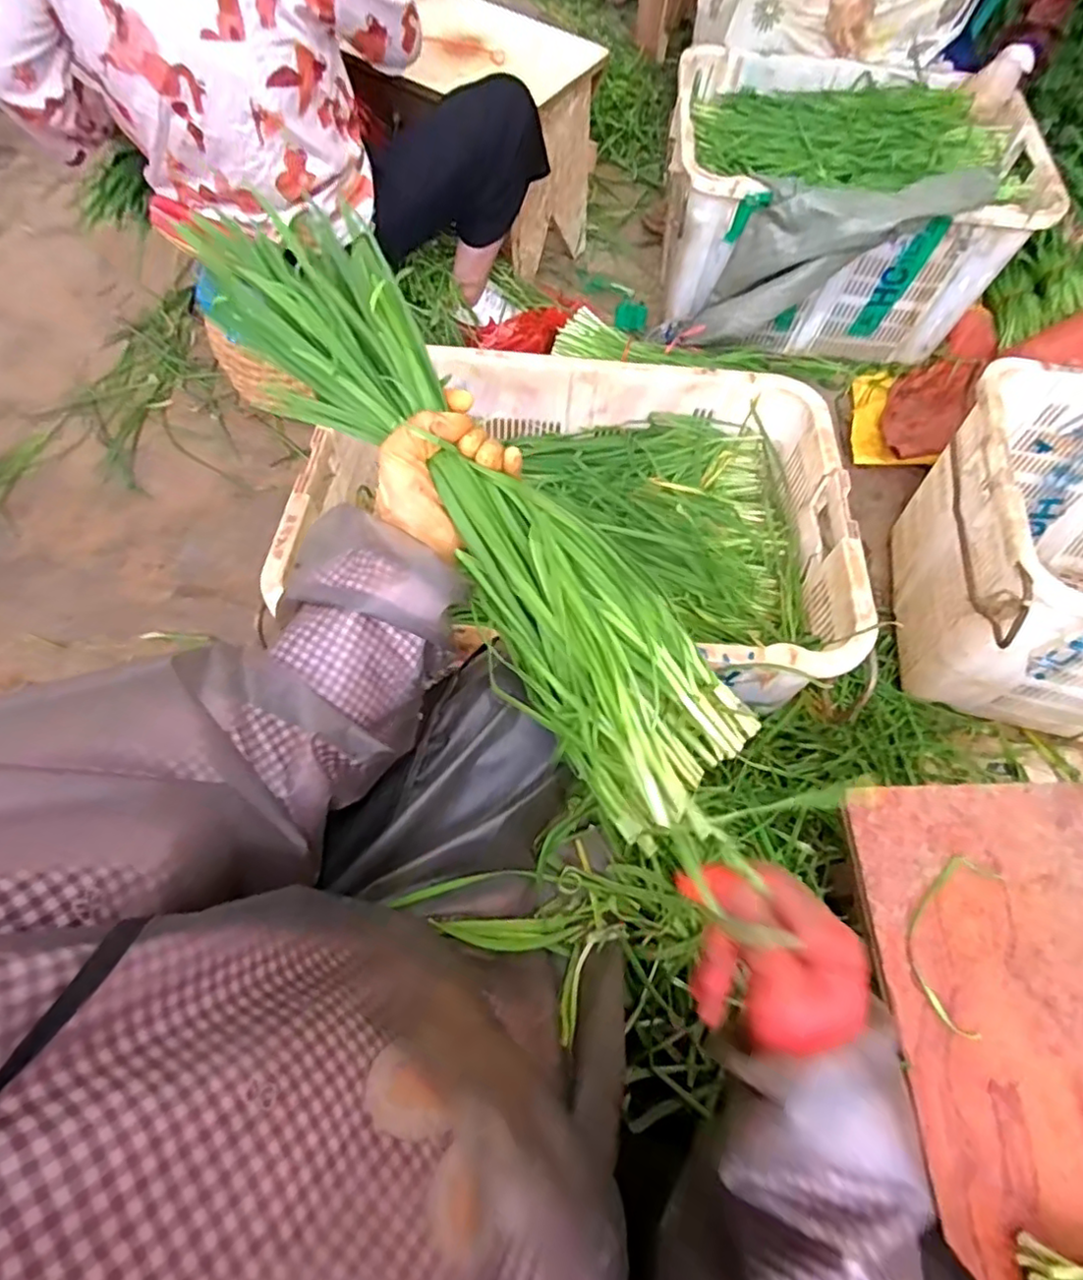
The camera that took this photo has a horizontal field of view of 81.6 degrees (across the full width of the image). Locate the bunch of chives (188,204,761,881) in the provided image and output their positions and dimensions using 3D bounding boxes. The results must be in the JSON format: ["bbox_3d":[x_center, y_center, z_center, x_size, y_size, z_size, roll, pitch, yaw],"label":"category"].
[{"bbox_3d":[-0.030,-0.084,0.432,0.137,0.056,0.476,-40,89,-18],"label":"bunch of chives"}]

